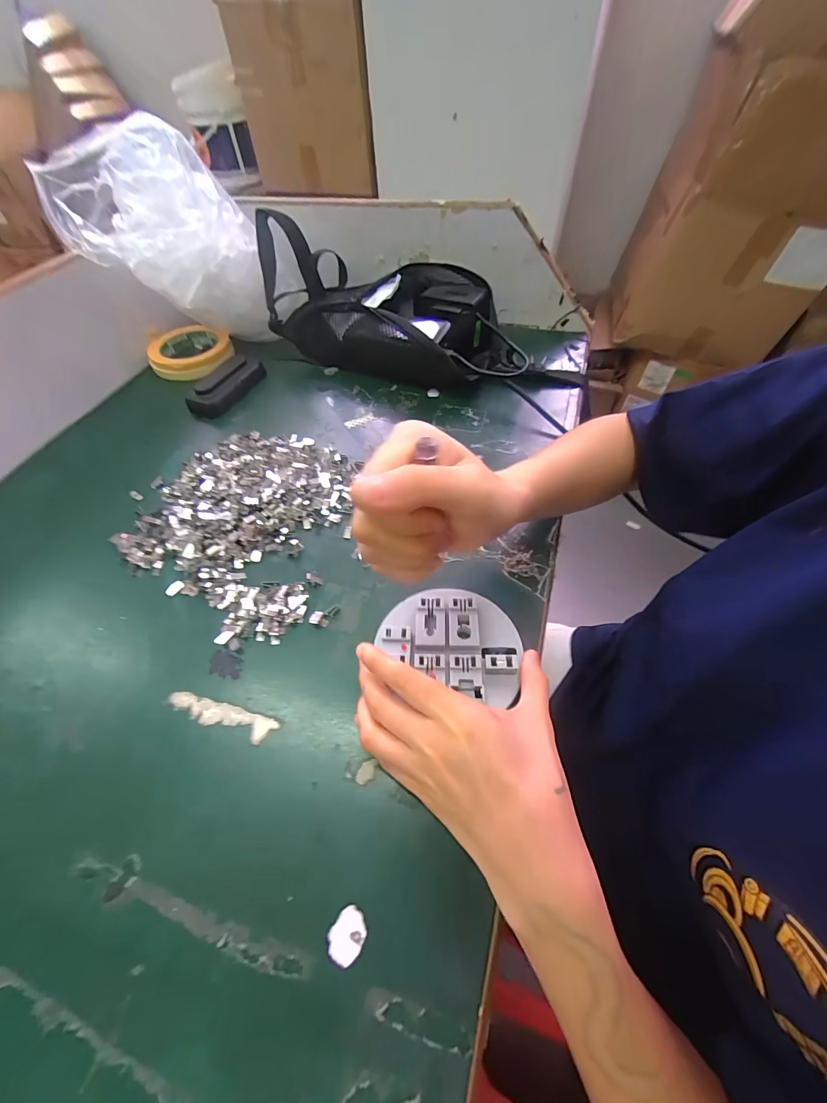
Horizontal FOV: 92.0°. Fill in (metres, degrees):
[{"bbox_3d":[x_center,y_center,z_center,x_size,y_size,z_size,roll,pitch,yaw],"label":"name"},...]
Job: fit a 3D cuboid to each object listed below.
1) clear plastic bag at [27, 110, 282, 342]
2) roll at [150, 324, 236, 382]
[{"bbox_3d":[-0.278,-0.345,0.467,0.185,0.206,0.132,-28,57,-17],"label":"clear plastic bag"},{"bbox_3d":[-0.308,-0.277,0.554,0.108,0.029,0.108,-19,55,-11],"label":"roll"}]

